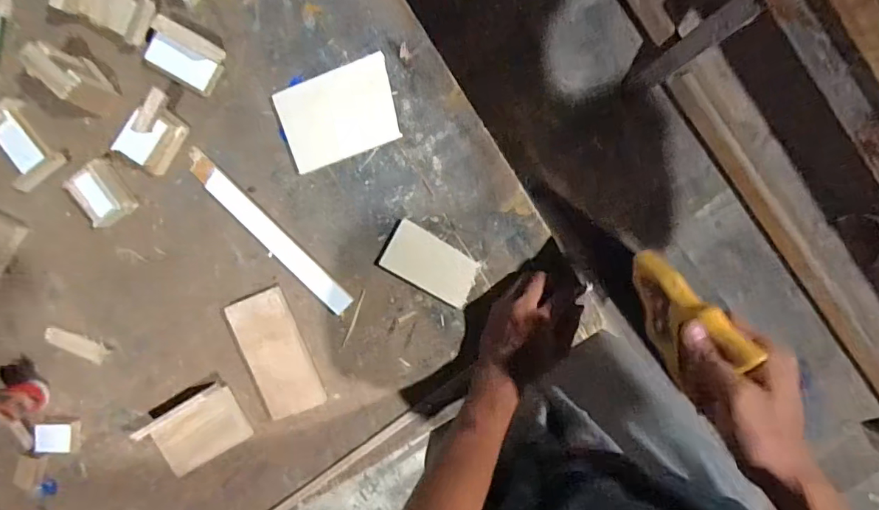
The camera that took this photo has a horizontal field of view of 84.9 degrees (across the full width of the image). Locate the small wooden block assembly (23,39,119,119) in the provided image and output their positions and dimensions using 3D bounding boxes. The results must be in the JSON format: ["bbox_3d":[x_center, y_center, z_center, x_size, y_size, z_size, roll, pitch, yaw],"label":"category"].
[{"bbox_3d":[-0.417,-0.200,0.549,0.068,0.073,0.034,41,97,0],"label":"small wooden block assembly"}]

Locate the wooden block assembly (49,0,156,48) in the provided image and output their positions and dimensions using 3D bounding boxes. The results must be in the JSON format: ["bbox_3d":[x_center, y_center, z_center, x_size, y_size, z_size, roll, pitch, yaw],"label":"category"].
[{"bbox_3d":[-0.382,-0.290,0.554,0.105,0.035,0.058,26,96,2],"label":"wooden block assembly"}]

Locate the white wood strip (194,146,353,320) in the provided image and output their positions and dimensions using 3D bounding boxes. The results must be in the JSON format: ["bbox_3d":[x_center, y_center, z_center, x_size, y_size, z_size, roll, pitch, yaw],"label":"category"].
[{"bbox_3d":[-0.210,-0.027,0.589,0.261,0.008,0.029,45,97,0],"label":"white wood strip"}]

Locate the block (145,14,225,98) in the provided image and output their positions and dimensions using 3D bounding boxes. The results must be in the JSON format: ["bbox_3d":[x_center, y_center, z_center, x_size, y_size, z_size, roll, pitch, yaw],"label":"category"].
[{"bbox_3d":[-0.298,-0.231,0.560,0.081,0.030,0.059,29,96,2],"label":"block"}]

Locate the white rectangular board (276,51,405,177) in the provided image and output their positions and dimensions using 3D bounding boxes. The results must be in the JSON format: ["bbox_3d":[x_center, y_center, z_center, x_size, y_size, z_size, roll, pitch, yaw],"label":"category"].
[{"bbox_3d":[-0.118,-0.166,0.569,0.137,0.009,0.097,-19,93,6],"label":"white rectangular board"}]

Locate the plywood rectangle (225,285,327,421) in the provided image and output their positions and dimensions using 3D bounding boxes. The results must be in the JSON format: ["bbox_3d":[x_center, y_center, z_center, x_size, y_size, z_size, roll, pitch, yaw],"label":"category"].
[{"bbox_3d":[-0.200,0.123,0.595,0.072,0.012,0.155,-19,93,6],"label":"plywood rectangle"}]

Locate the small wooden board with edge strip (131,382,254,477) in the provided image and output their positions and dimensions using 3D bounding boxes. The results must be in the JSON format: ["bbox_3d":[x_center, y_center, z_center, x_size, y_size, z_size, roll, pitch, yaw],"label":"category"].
[{"bbox_3d":[-0.301,0.220,0.599,0.110,0.031,0.078,-30,92,6],"label":"small wooden board with edge strip"}]

